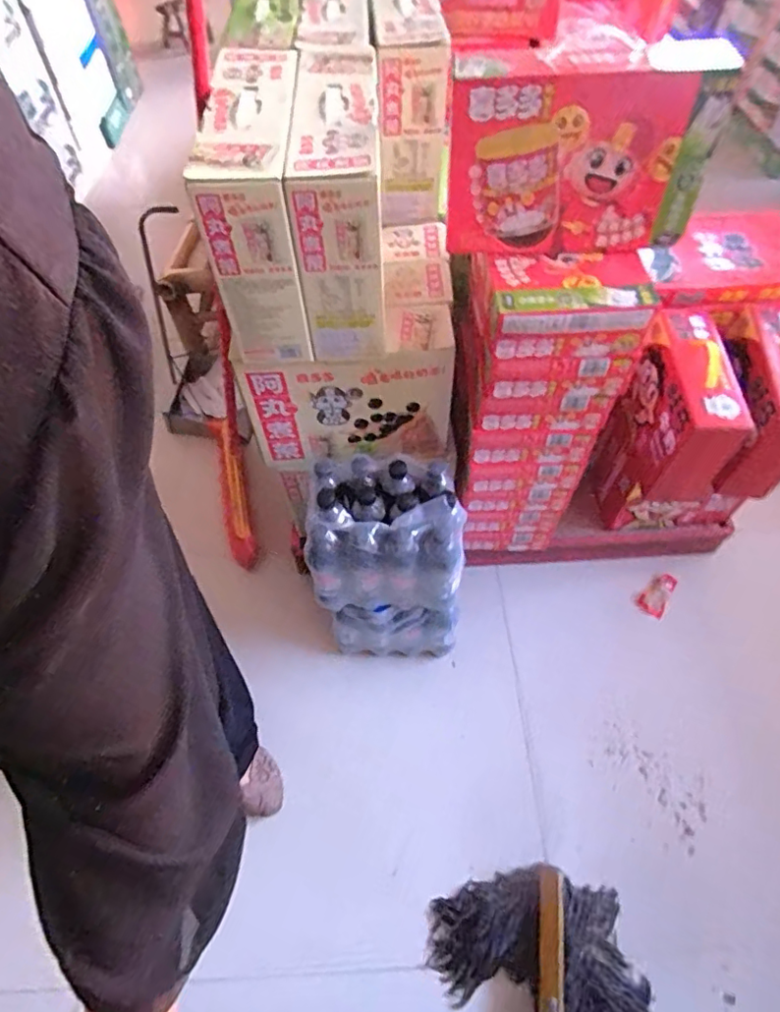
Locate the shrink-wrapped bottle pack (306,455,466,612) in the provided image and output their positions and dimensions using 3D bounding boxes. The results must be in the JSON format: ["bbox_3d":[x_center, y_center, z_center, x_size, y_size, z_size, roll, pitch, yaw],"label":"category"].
[{"bbox_3d":[-0.006,0.047,0.988,0.246,0.210,0.189,0,57,1],"label":"shrink-wrapped bottle pack"}]

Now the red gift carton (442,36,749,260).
[{"bbox_3d":[0.232,-0.444,0.718,0.319,0.228,0.087,0,38,2],"label":"red gift carton"}]

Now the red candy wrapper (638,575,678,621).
[{"bbox_3d":[0.624,0.205,1.314,0.060,0.007,0.113,31,62,20],"label":"red candy wrapper"}]

